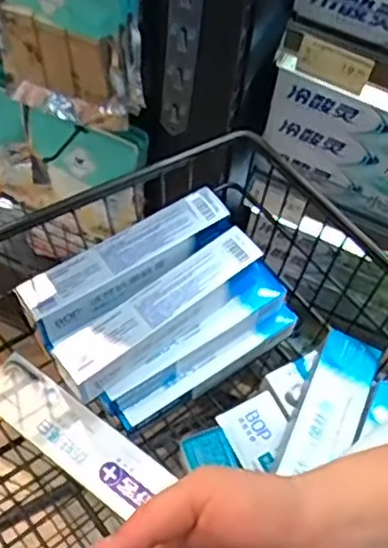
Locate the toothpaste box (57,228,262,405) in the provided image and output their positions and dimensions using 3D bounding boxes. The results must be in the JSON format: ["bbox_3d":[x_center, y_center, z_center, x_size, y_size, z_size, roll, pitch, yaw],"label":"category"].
[{"bbox_3d":[-0.028,0.030,0.582,0.193,0.040,0.043,-37,69,-22],"label":"toothpaste box"}]

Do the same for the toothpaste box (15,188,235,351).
[{"bbox_3d":[-0.059,-0.012,0.601,0.193,0.041,0.047,-31,67,-20],"label":"toothpaste box"}]

